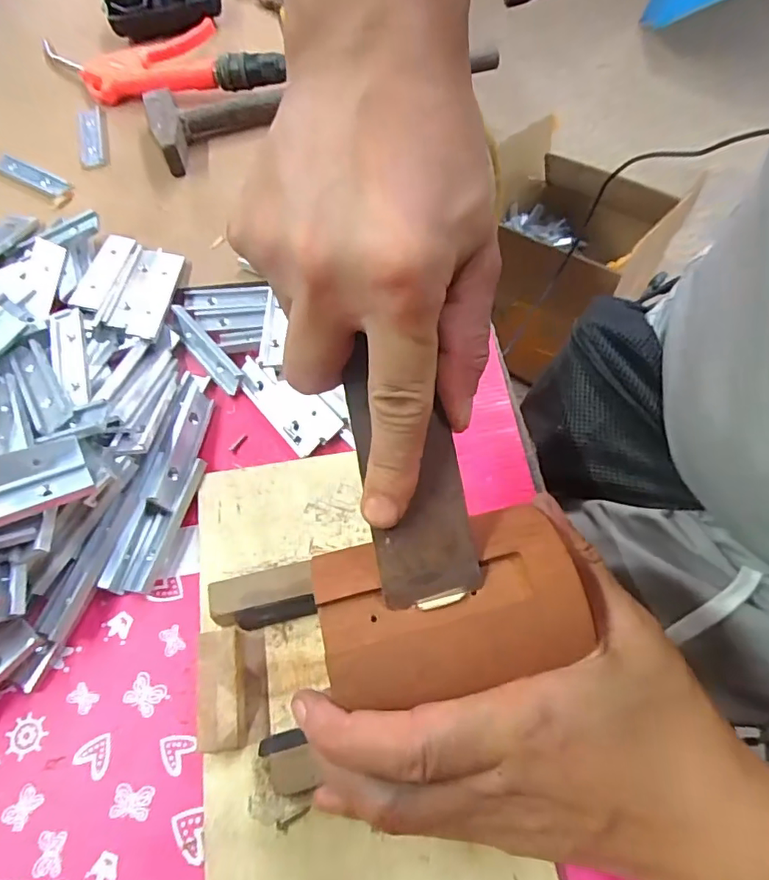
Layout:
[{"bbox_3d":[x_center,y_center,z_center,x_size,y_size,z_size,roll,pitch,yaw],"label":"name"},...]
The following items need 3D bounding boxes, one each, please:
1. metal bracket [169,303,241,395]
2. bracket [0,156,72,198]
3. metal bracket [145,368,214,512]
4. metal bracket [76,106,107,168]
[{"bbox_3d":[-0.119,-0.062,0.351,0.015,0.009,0.075,-37,67,-18],"label":"metal bracket"},{"bbox_3d":[-0.298,-0.219,0.444,0.081,0.010,0.018,24,64,12],"label":"bracket"},{"bbox_3d":[-0.122,-0.005,0.321,0.021,0.009,0.092,3,61,2],"label":"metal bracket"},{"bbox_3d":[-0.256,-0.266,0.464,0.023,0.004,0.083,-16,63,-9],"label":"metal bracket"}]

